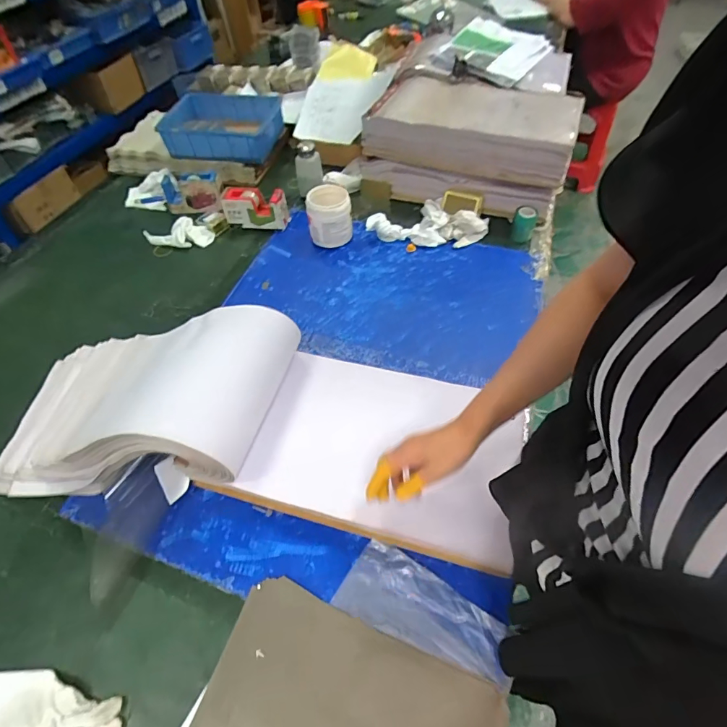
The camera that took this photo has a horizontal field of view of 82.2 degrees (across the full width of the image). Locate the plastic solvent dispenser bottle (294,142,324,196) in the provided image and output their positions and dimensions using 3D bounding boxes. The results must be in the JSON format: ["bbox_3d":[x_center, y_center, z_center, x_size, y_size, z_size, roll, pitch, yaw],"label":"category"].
[{"bbox_3d":[-0.135,-0.484,1.043,0.062,0.121,0.056,-4,53,-2],"label":"plastic solvent dispenser bottle"}]

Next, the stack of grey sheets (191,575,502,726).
[{"bbox_3d":[-0.021,0.390,0.457,0.311,0.016,0.185,18,56,14],"label":"stack of grey sheets"}]

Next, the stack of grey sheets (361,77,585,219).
[{"bbox_3d":[0.251,-0.523,1.014,0.442,0.184,0.239,16,55,13],"label":"stack of grey sheets"}]

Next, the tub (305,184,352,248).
[{"bbox_3d":[-0.074,-0.325,0.931,0.095,0.104,0.092,0,53,1],"label":"tub"}]

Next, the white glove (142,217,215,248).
[{"bbox_3d":[-0.437,-0.302,0.972,0.164,0.048,0.055,0,53,1],"label":"white glove"}]

